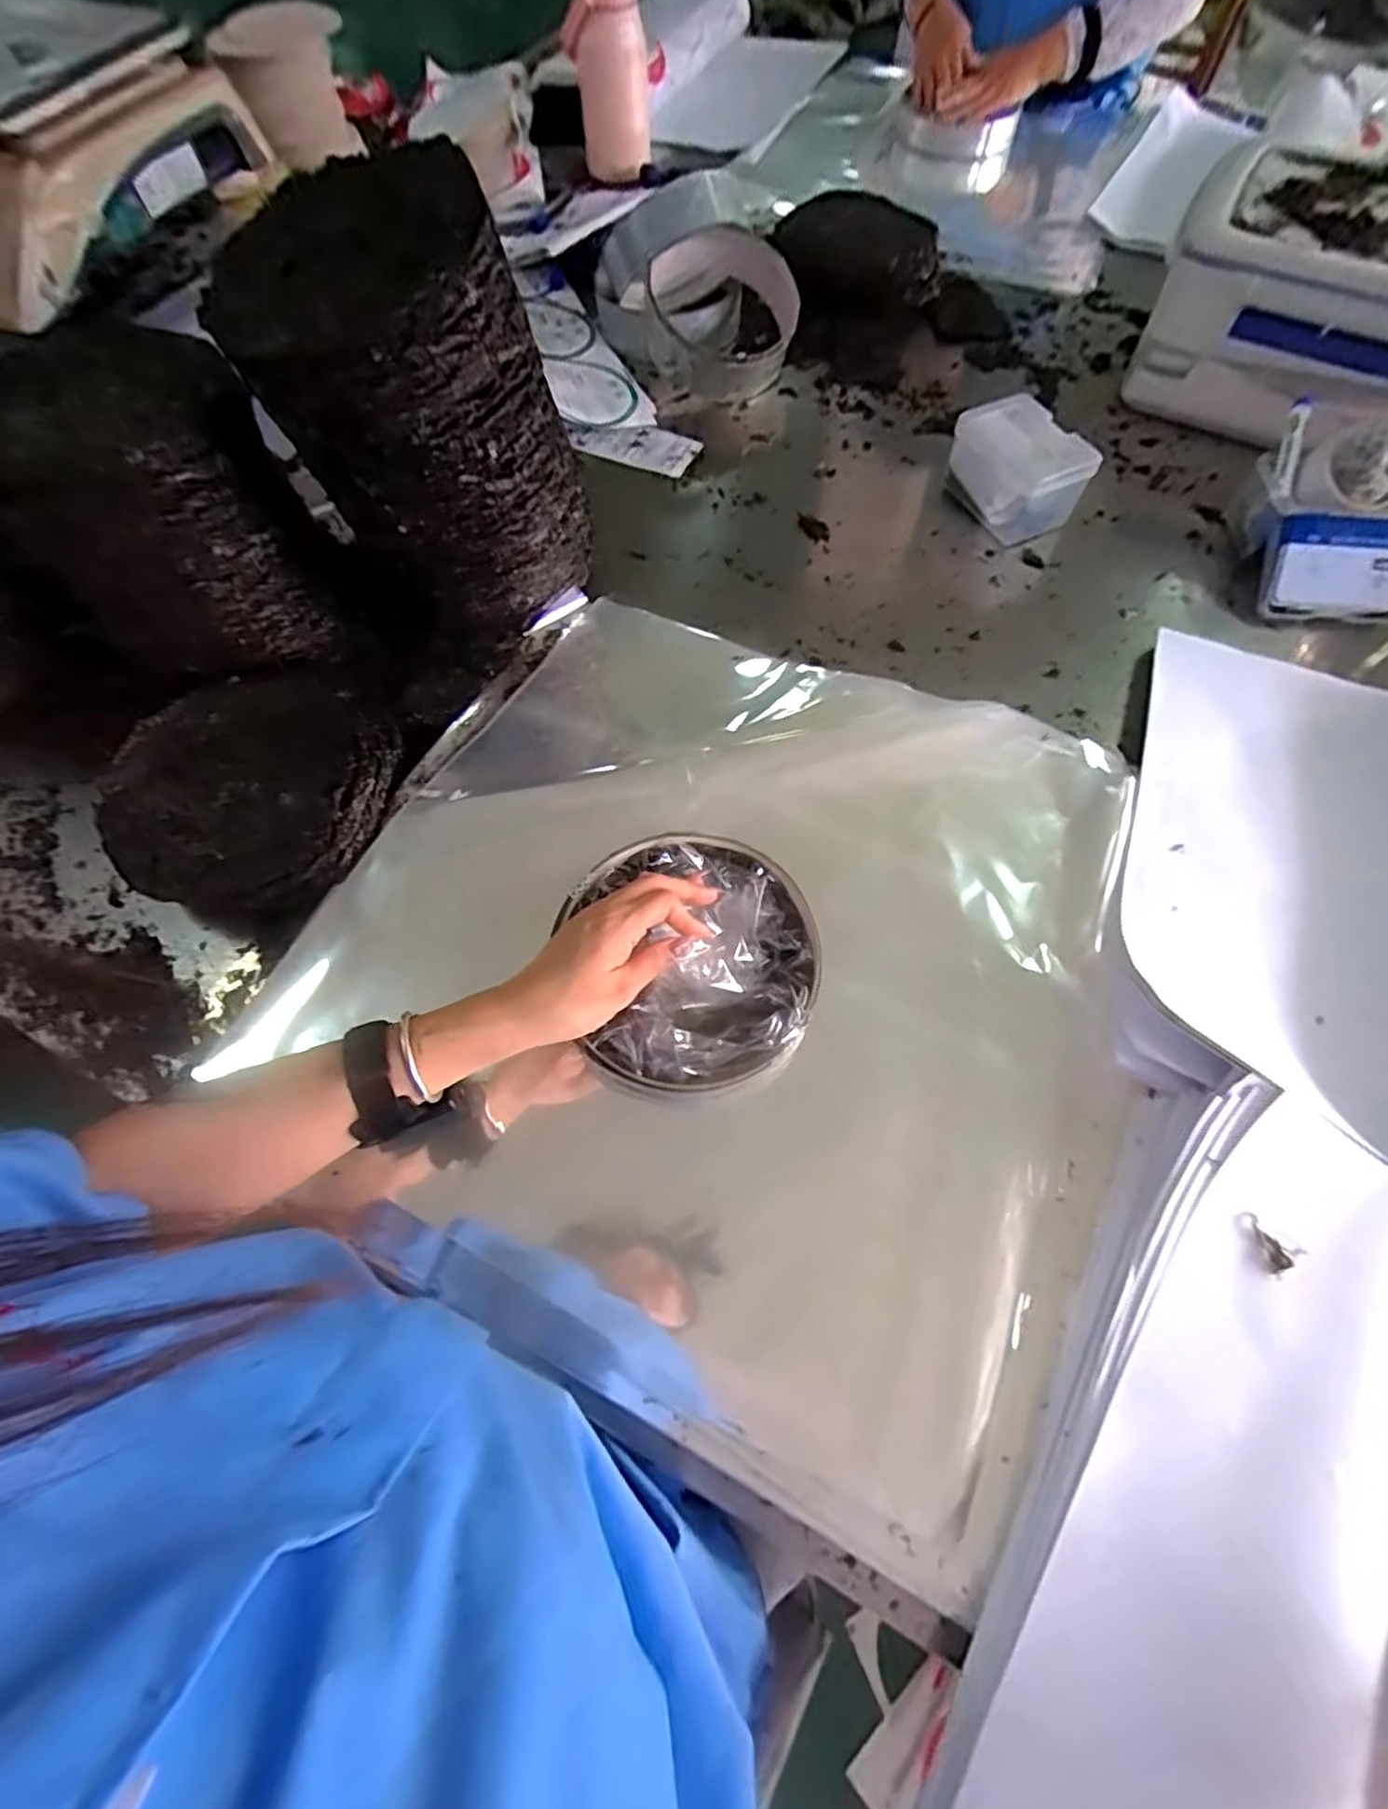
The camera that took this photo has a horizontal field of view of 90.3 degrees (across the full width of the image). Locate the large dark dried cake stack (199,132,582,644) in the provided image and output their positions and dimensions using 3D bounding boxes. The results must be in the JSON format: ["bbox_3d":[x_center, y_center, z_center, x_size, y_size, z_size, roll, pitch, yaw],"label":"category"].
[{"bbox_3d":[-0.218,-0.384,0.580,0.217,0.292,0.203,-32,69,-13],"label":"large dark dried cake stack"}]

